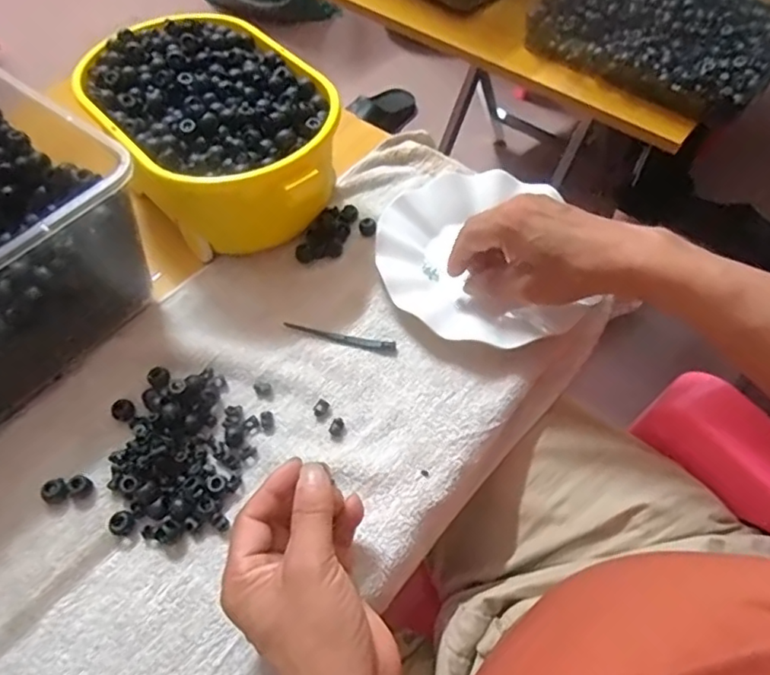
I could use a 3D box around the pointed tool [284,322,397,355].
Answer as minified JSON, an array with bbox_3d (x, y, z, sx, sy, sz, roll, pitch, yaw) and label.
[{"bbox_3d":[-0.035,0.002,0.474,0.089,0.011,0.011,12,57,8],"label":"pointed tool"}]

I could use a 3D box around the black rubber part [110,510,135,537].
[{"bbox_3d":[-0.171,0.122,0.390,0.014,0.012,0.015,0,57,0],"label":"black rubber part"}]

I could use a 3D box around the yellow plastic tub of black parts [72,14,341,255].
[{"bbox_3d":[-0.137,-0.166,0.521,0.160,0.114,0.226,-36,63,-21],"label":"yellow plastic tub of black parts"}]

